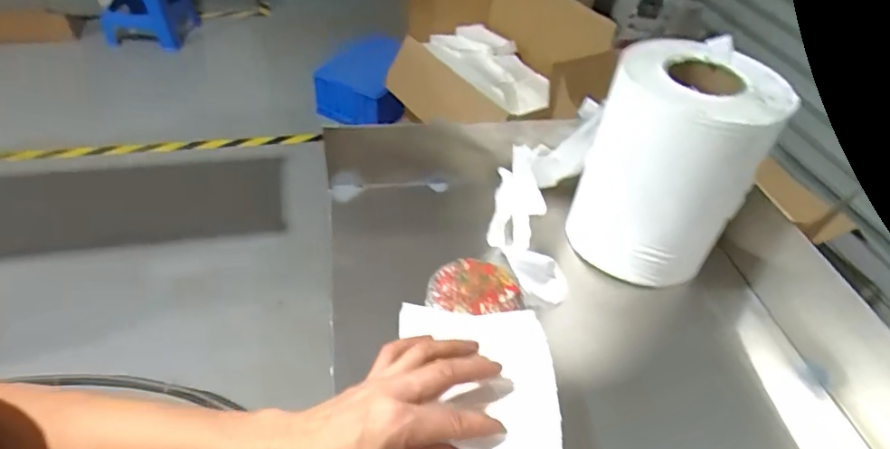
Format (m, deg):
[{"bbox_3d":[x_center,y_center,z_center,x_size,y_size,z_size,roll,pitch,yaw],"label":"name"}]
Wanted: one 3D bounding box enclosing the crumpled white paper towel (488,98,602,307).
[{"bbox_3d":[0.125,-0.033,0.673,0.112,0.073,0.274,17,67,11],"label":"crumpled white paper towel"}]

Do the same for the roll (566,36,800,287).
[{"bbox_3d":[0.256,-0.066,0.606,0.168,0.228,0.171,23,47,18],"label":"roll"}]

